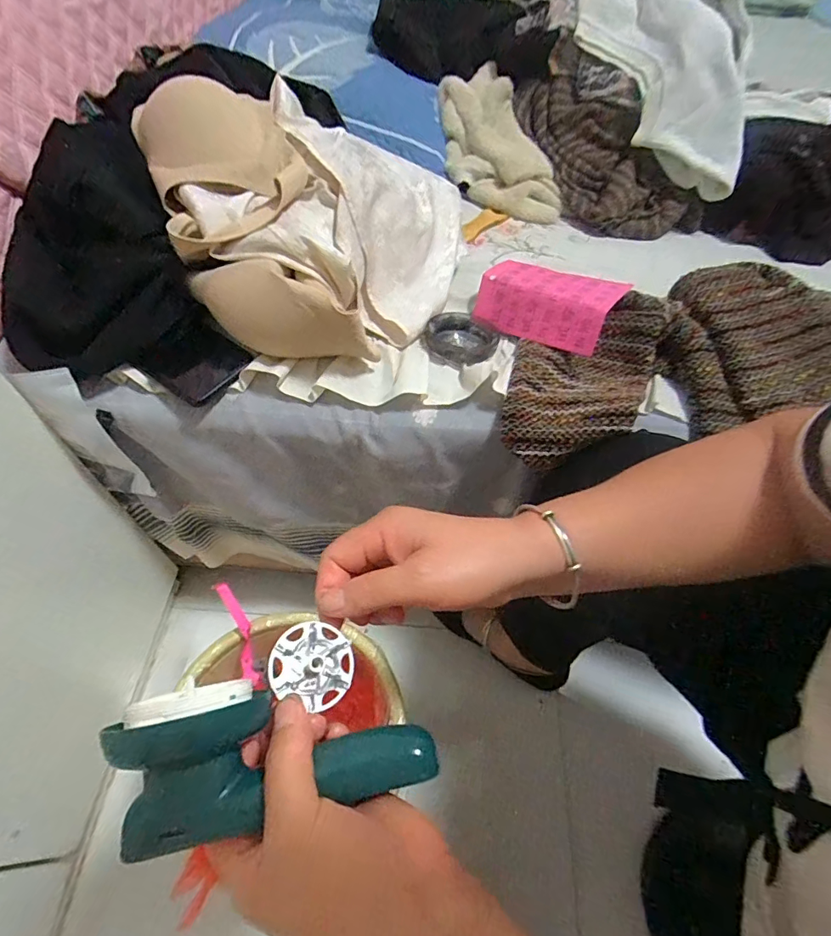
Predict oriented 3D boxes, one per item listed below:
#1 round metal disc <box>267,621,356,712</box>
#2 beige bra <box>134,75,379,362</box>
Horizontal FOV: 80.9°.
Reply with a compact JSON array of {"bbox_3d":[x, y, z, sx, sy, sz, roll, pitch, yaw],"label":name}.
[{"bbox_3d":[-0.055,0.105,0.262,0.043,0.006,0.043,12,60,-21],"label":"round metal disc"},{"bbox_3d":[-0.158,-0.241,0.455,0.139,0.078,0.350,-20,73,-16],"label":"beige bra"}]

